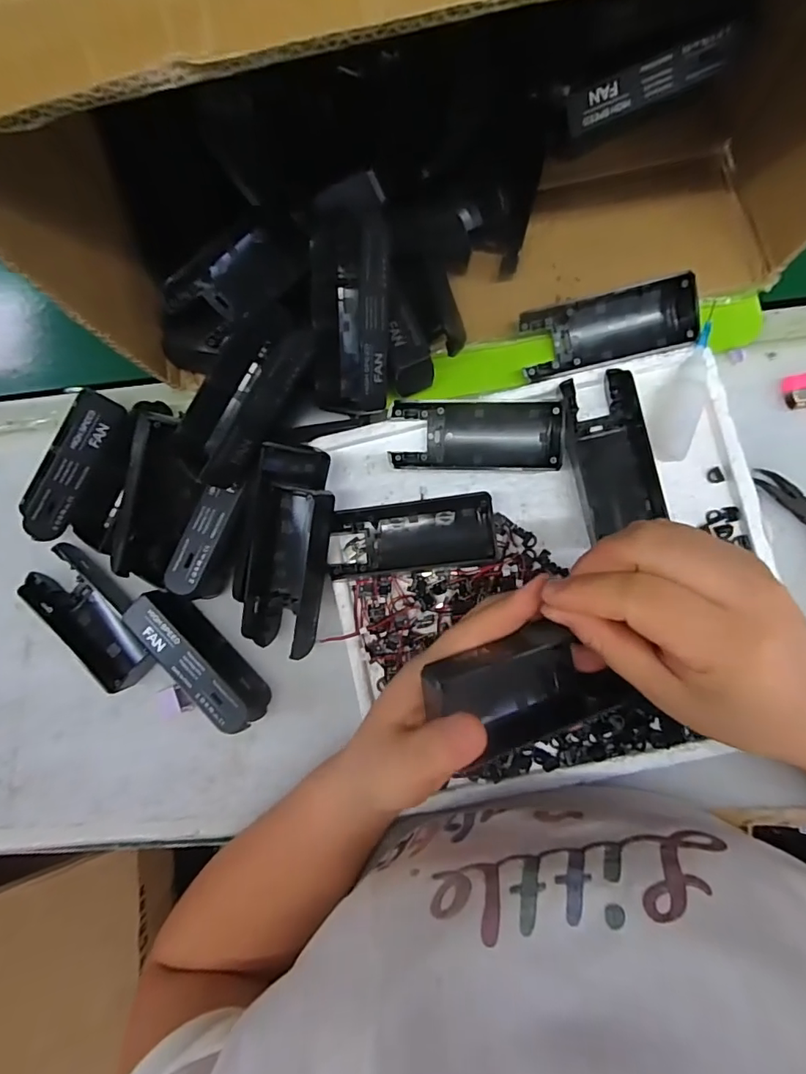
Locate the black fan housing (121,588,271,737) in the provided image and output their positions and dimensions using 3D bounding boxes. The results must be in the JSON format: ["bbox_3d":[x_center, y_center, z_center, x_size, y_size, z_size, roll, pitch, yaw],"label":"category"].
[{"bbox_3d":[-0.133,0.082,0.343,0.028,0.043,0.105,-43,83,0],"label":"black fan housing"}]

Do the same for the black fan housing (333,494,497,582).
[{"bbox_3d":[0.006,-0.001,0.337,0.104,0.016,0.045,-7,84,4],"label":"black fan housing"}]

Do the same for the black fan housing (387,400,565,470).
[{"bbox_3d":[0.049,-0.067,0.332,0.110,0.025,0.042,0,85,5],"label":"black fan housing"}]

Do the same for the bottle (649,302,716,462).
[{"bbox_3d":[0.178,-0.095,0.329,0.028,0.022,0.094,20,87,7],"label":"bottle"}]

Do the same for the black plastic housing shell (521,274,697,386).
[{"bbox_3d":[0.132,-0.136,0.333,0.107,0.030,0.046,-11,84,4],"label":"black plastic housing shell"}]

